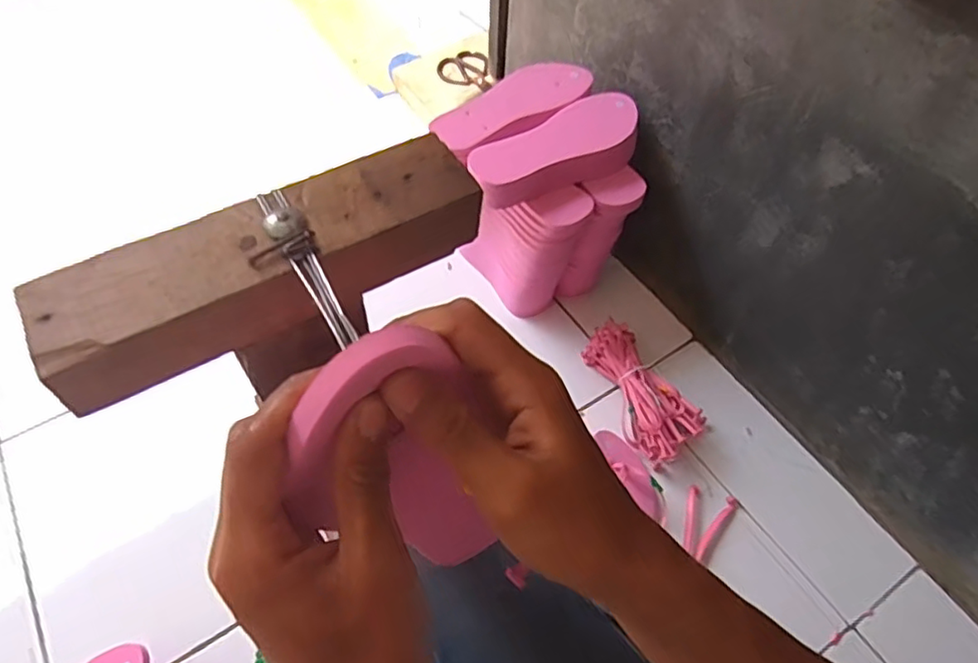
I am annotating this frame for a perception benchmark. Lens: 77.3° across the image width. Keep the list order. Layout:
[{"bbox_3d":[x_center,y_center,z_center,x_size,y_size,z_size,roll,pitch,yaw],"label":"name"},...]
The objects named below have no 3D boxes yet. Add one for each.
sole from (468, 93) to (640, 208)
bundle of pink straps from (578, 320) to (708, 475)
[{"bbox_3d":[0.091,-0.234,0.799,0.239,0.046,0.101,-27,61,-18],"label":"sole"},{"bbox_3d":[0.213,0.082,0.864,0.101,0.056,0.208,-25,60,-17],"label":"bundle of pink straps"}]

